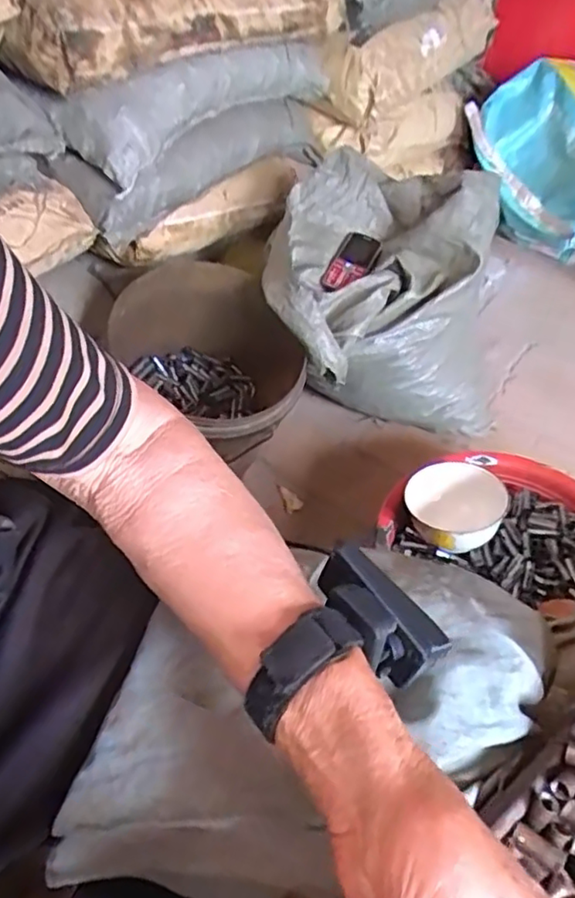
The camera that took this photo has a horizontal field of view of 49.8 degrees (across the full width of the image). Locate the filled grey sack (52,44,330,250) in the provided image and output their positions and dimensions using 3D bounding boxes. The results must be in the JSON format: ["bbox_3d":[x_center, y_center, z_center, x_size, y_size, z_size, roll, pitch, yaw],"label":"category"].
[{"bbox_3d":[-0.107,-0.496,0.929,0.103,0.180,0.500,35,57,23],"label":"filled grey sack"}]

